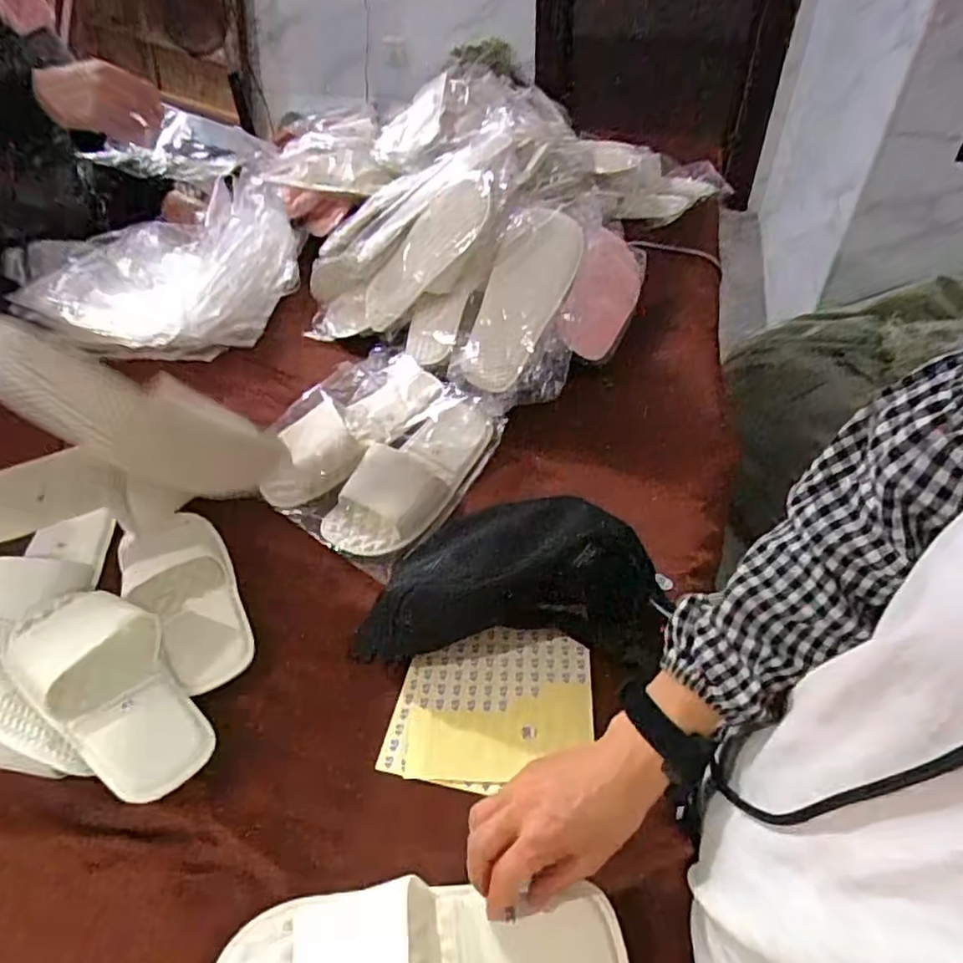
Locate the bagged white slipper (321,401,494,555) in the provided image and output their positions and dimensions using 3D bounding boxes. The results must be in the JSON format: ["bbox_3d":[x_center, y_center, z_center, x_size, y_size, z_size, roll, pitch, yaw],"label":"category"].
[{"bbox_3d":[-0.071,-0.008,0.725,0.097,0.043,0.233,30,56,26],"label":"bagged white slipper"}]

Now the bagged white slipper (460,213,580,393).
[{"bbox_3d":[0.048,-0.226,0.801,0.092,0.037,0.232,26,84,-2],"label":"bagged white slipper"}]

